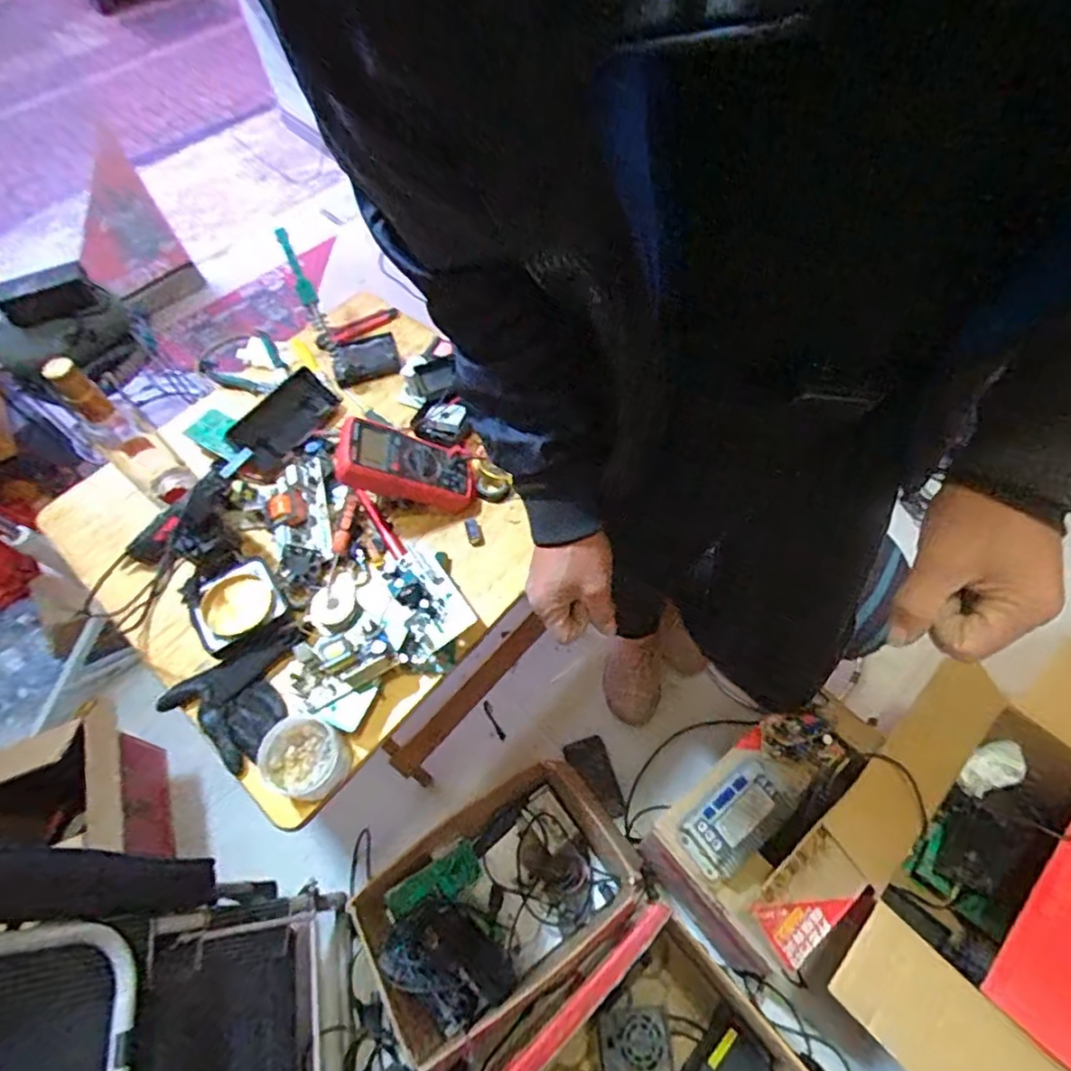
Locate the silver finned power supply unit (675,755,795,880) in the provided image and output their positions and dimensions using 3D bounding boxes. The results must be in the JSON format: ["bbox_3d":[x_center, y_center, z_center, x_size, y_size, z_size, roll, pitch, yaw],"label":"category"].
[{"bbox_3d":[0.289,0.403,0.864,0.175,0.037,0.095,-35,63,-16],"label":"silver finned power supply unit"}]

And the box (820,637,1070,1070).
[{"bbox_3d":[0.677,0.473,0.928,0.668,0.304,0.398,-40,64,-18],"label":"box"}]

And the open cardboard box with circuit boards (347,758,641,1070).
[{"bbox_3d":[-0.056,0.588,1.000,0.415,0.150,0.286,-32,62,-14],"label":"open cardboard box with circuit boards"}]

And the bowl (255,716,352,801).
[{"bbox_3d":[-0.258,0.249,0.672,0.087,0.038,0.080,-2,59,3],"label":"bowl"}]

